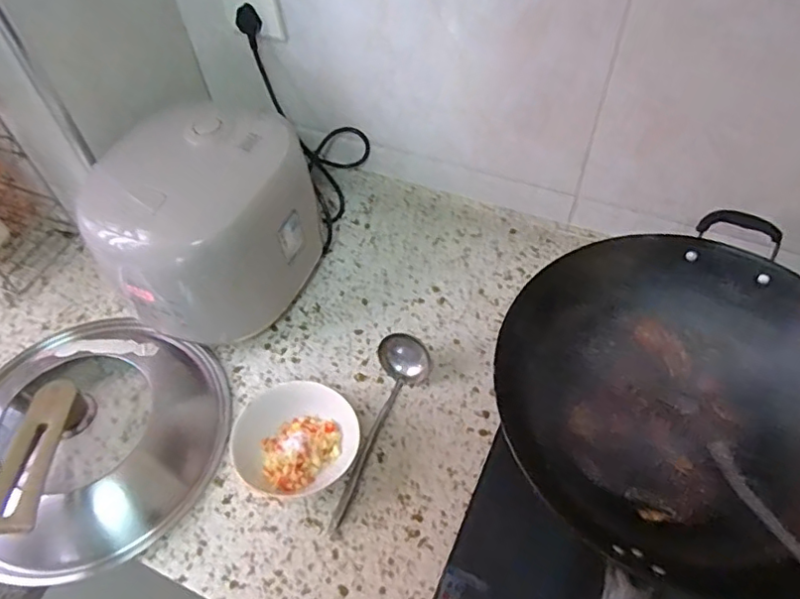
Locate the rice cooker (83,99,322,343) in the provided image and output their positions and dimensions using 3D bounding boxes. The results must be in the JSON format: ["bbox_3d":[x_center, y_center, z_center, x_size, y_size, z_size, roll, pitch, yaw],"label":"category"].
[{"bbox_3d":[-0.235,-0.092,0.739,0.213,0.215,0.260,26,59,21],"label":"rice cooker"}]

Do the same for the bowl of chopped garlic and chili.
[{"bbox_3d":[-0.112,0.158,0.643,0.132,0.053,0.119,2,54,5],"label":"bowl of chopped garlic and chili"}]

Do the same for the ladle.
[{"bbox_3d":[-0.023,0.148,0.650,0.060,0.049,0.228,13,55,13],"label":"ladle"}]

